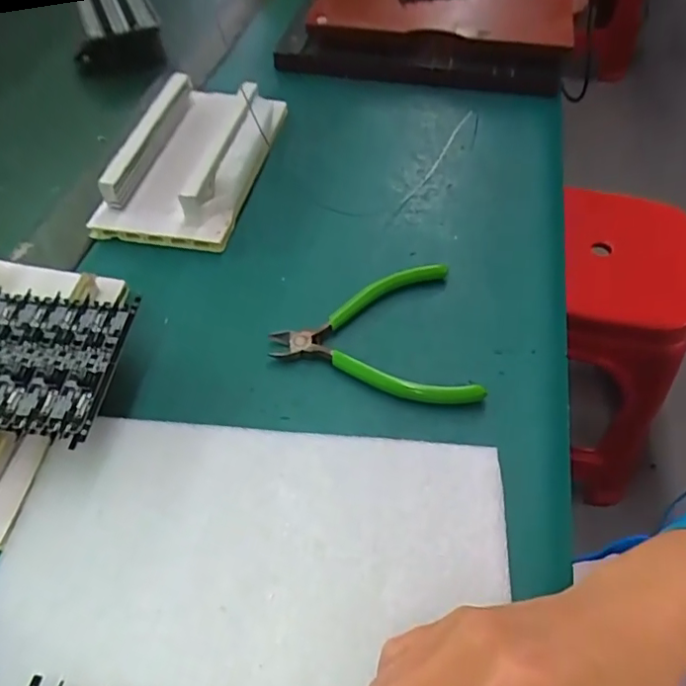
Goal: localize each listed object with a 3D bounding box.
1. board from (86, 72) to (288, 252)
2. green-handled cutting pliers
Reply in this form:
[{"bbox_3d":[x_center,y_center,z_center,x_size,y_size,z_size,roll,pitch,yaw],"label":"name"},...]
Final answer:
[{"bbox_3d":[-0.101,-0.139,0.400,0.093,0.038,0.172,10,54,10],"label":"board"},{"bbox_3d":[0.016,-0.002,0.311,0.109,0.010,0.092,-9,53,-4],"label":"green-handled cutting pliers"}]

